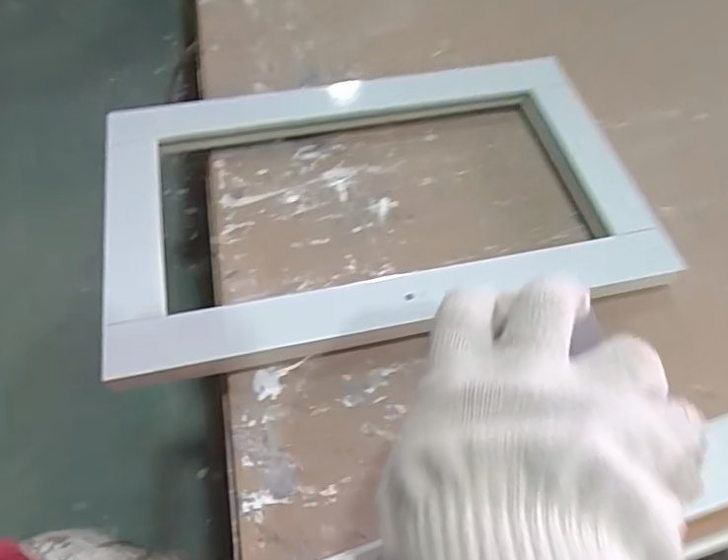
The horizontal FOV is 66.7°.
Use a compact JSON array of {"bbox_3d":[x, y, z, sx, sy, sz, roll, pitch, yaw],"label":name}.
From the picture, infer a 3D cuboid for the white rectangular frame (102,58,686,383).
[{"bbox_3d":[0.016,-0.073,0.462,0.437,0.031,0.256,-11,60,-8],"label":"white rectangular frame"}]

